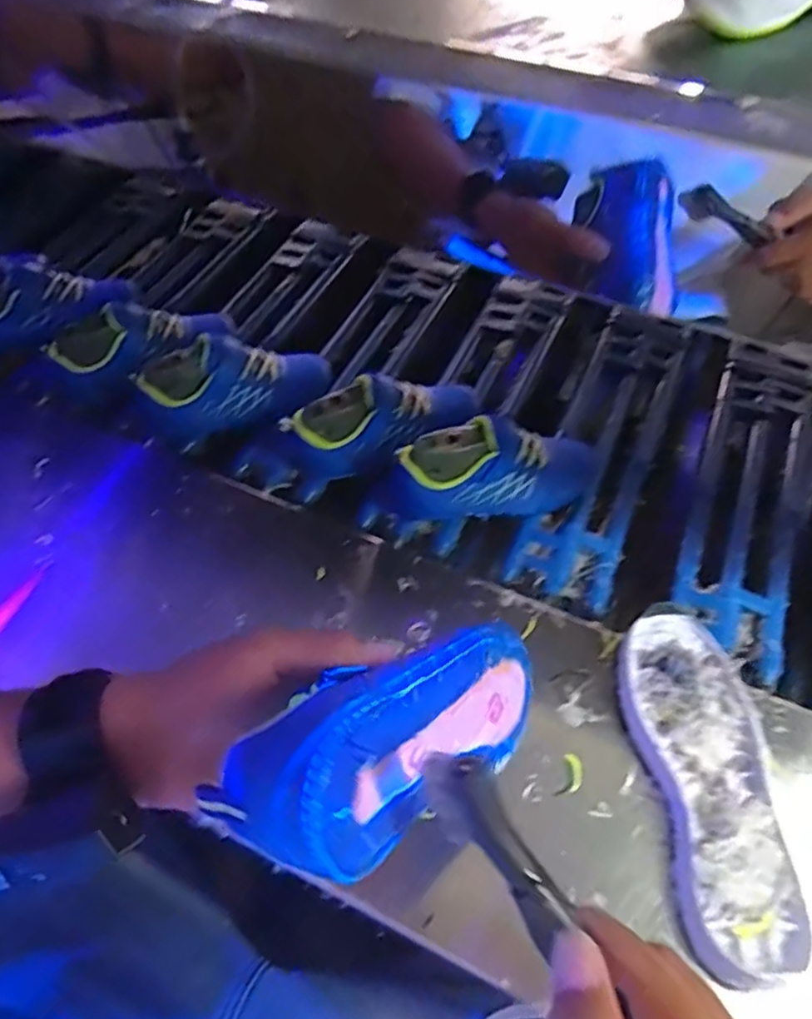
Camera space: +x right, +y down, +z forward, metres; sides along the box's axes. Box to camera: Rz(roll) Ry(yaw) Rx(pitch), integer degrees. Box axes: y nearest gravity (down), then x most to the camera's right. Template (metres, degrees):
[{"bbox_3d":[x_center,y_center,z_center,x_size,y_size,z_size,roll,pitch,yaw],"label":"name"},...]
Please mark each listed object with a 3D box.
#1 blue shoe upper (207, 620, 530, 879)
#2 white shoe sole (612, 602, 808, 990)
[{"bbox_3d":[0.009,0.093,0.287,0.167,0.055,0.060,-10,47,-46],"label":"blue shoe upper"},{"bbox_3d":[0.198,0.173,0.429,0.081,0.031,0.216,-5,59,-4],"label":"white shoe sole"}]

